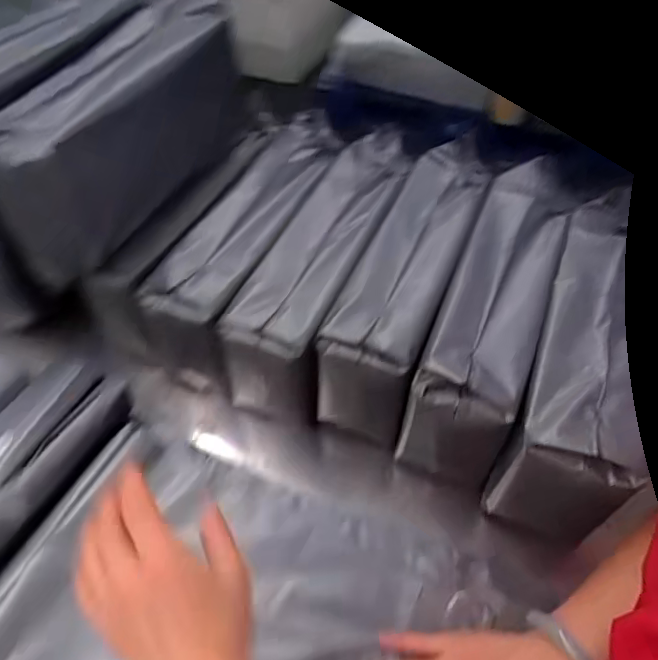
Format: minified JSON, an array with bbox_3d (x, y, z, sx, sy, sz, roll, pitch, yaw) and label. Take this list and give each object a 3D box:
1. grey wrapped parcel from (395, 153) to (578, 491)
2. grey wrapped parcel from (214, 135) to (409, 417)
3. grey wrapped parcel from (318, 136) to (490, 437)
[{"bbox_3d":[0.167,-0.017,0.580,0.087,0.127,0.323,18,55,17],"label":"grey wrapped parcel"},{"bbox_3d":[-0.002,-0.068,0.638,0.102,0.131,0.323,16,54,15],"label":"grey wrapped parcel"},{"bbox_3d":[0.090,-0.052,0.623,0.089,0.141,0.317,17,54,16],"label":"grey wrapped parcel"}]

